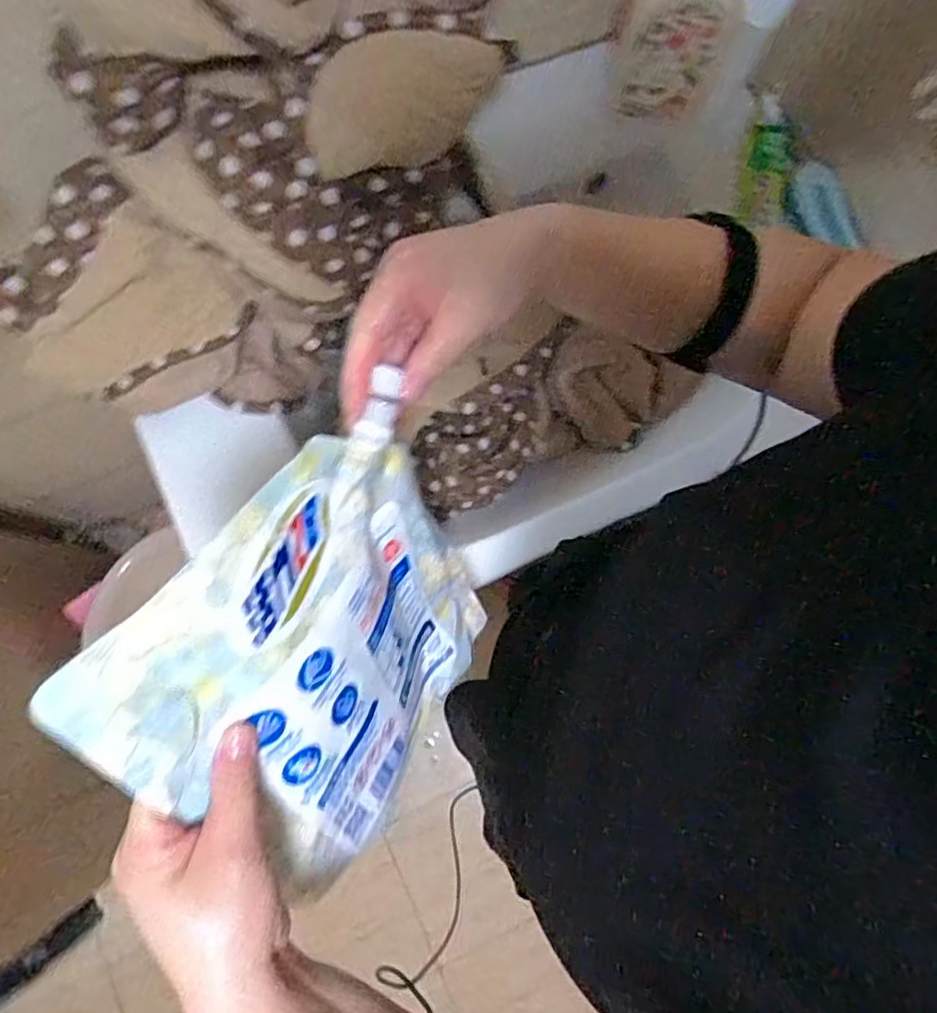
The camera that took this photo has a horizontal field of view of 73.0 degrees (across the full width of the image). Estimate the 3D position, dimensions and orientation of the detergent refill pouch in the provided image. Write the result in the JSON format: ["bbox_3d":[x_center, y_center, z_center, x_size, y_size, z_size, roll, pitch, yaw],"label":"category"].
[{"bbox_3d":[-0.074,0.089,0.382,0.030,0.263,0.224,15,53,27],"label":"detergent refill pouch"}]

